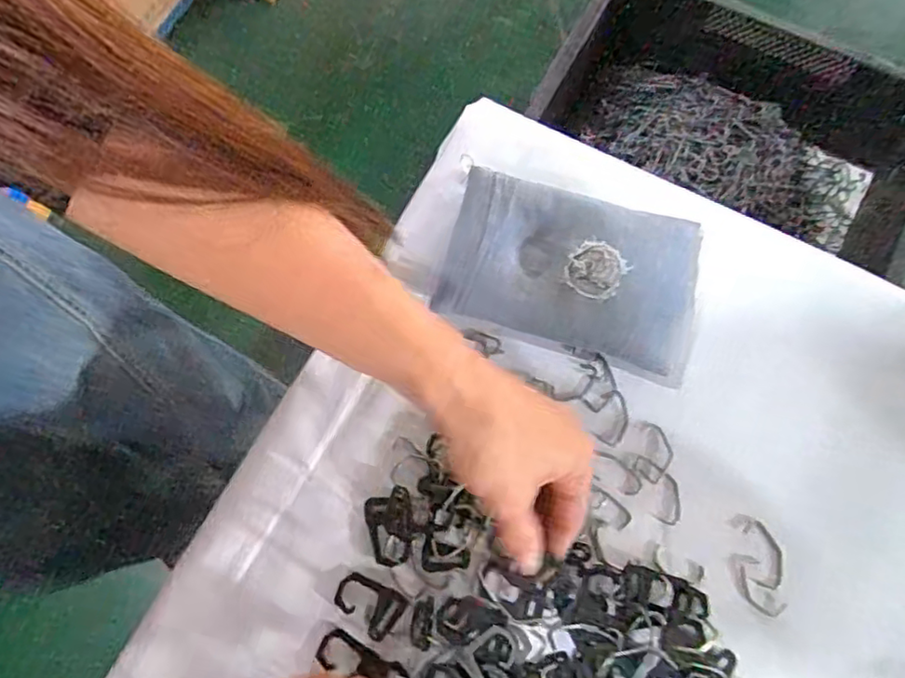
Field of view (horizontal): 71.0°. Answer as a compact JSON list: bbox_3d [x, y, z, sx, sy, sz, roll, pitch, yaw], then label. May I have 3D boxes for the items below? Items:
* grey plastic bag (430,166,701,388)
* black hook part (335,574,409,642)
[{"bbox_3d":[0.082,-0.047,0.431,0.168,0.031,0.106,17,73,5],"label":"grey plastic bag"},{"bbox_3d":[-0.051,0.162,0.391,0.040,0.004,0.029,39,76,11],"label":"black hook part"}]

